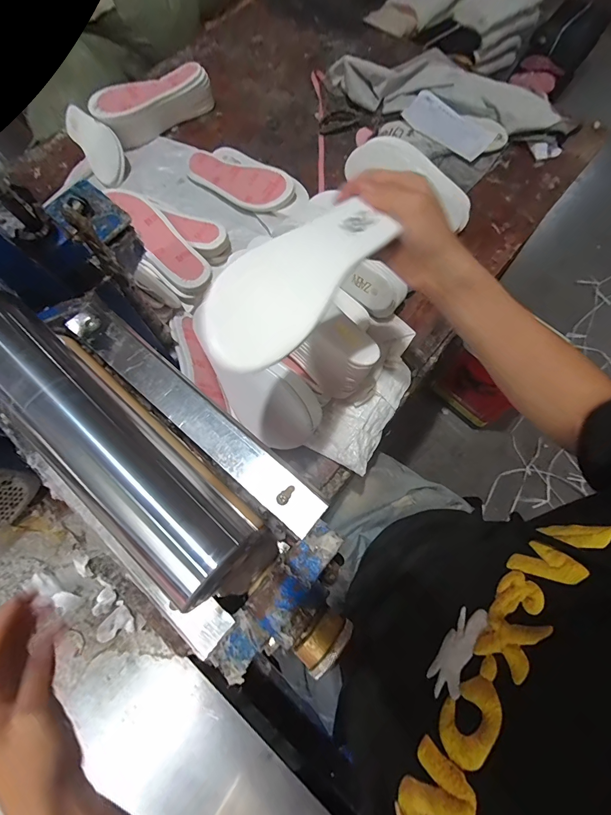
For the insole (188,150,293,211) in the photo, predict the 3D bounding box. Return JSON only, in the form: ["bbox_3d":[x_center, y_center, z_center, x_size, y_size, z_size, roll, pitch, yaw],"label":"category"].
[{"bbox_3d":[-0.122,-0.422,0.684,0.219,0.042,0.085,28,72,10],"label":"insole"}]

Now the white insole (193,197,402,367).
[{"bbox_3d":[-0.008,-0.113,0.306,0.080,0.009,0.196,39,73,1],"label":"white insole"}]

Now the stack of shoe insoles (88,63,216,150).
[{"bbox_3d":[-0.291,-0.596,0.726,0.235,0.079,0.070,-31,72,-11],"label":"stack of shoe insoles"}]

